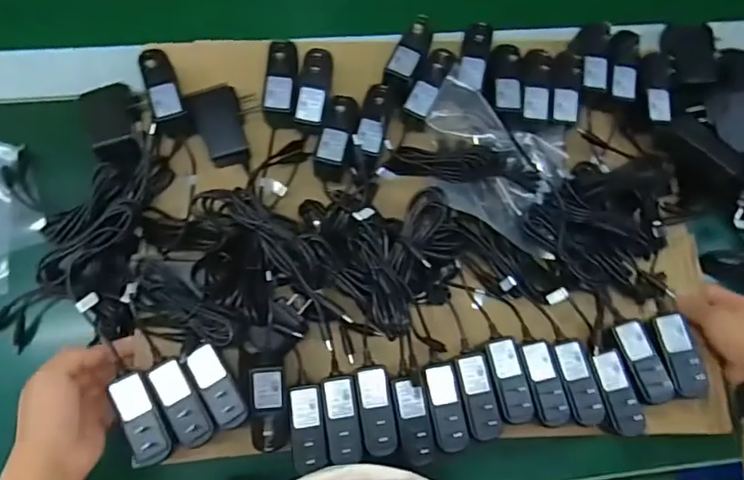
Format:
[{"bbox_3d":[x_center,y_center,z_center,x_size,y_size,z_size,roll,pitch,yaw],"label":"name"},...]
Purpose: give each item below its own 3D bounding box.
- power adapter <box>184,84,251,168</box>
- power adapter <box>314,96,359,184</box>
[{"bbox_3d":[-0.142,-0.105,0.494,0.044,0.027,0.071,-16,82,-4],"label":"power adapter"},{"bbox_3d":[-0.032,-0.094,0.482,0.030,0.029,0.074,15,81,1],"label":"power adapter"}]

